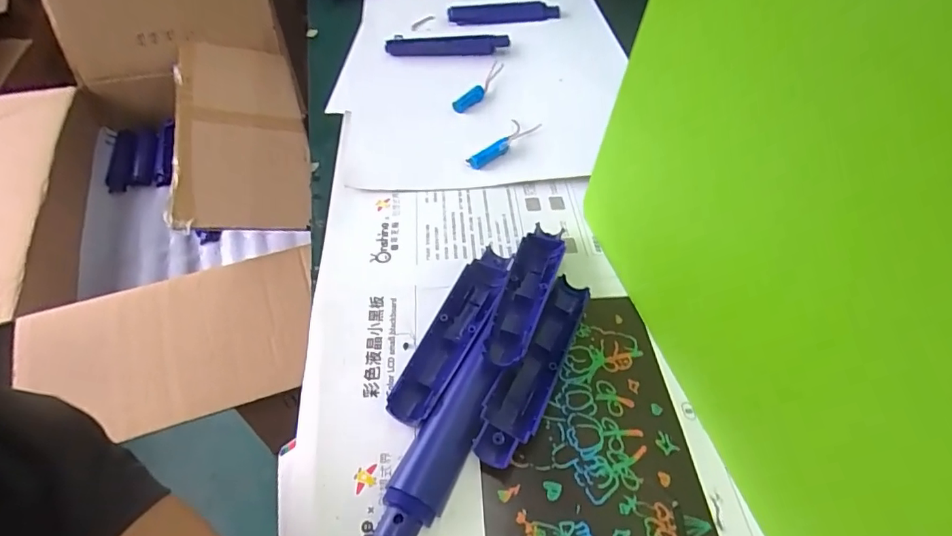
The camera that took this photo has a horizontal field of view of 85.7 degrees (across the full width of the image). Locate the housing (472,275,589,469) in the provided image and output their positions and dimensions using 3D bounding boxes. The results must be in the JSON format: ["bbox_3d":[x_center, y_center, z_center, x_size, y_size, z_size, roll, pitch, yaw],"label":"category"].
[{"bbox_3d":[0.045,0.070,0.383,0.036,0.028,0.162,20,53,16],"label":"housing"}]

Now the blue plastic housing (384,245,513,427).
[{"bbox_3d":[-0.018,0.049,0.409,0.038,0.014,0.162,17,52,15],"label":"blue plastic housing"}]

